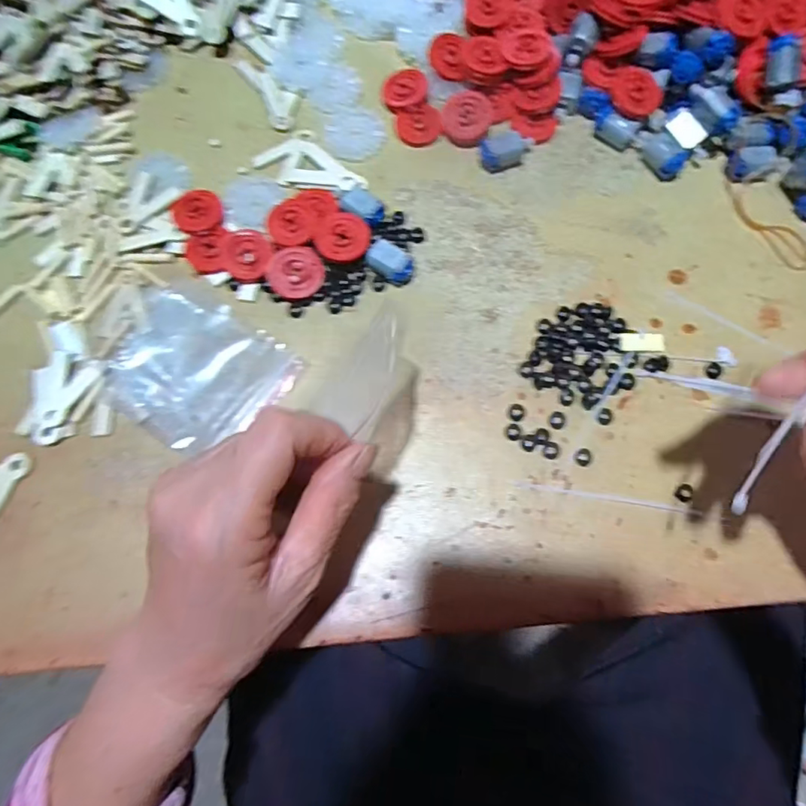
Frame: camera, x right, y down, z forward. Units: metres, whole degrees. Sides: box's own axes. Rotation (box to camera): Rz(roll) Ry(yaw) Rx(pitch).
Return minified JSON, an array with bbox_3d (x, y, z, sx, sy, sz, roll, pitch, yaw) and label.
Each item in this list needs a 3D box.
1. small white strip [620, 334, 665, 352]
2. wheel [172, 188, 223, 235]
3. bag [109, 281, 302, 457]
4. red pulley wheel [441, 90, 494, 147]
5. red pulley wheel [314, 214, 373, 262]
[{"bbox_3d":[0.143,-0.036,0.325,0.029,0.004,0.011,-4,73,-1],"label":"small white strip"},{"bbox_3d":[-0.129,-0.120,0.340,0.029,0.010,0.028,-4,73,-2],"label":"wheel"},{"bbox_3d":[-0.123,-0.019,0.321,0.103,0.007,0.082,33,75,9],"label":"bag"},{"bbox_3d":[0.042,-0.188,0.360,0.033,0.005,0.034,0,92,5],"label":"red pulley wheel"},{"bbox_3d":[-0.037,-0.102,0.334,0.033,0.004,0.033,0,73,0],"label":"red pulley wheel"}]

